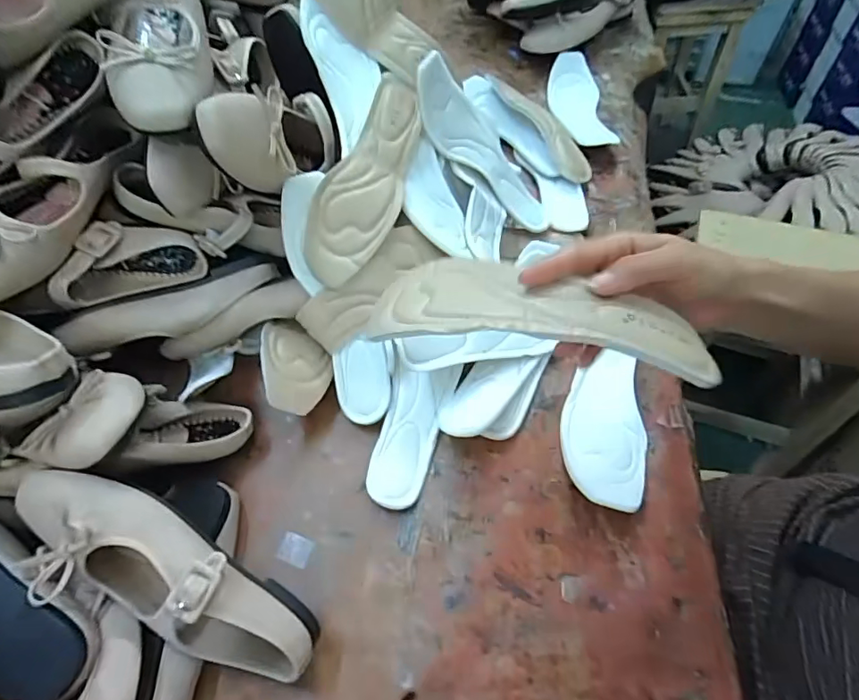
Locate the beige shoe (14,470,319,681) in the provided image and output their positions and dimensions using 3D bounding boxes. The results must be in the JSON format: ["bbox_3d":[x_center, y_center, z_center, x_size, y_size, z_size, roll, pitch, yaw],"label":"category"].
[{"bbox_3d":[-0.193,0.163,0.367,0.236,0.075,0.080,31,63,0],"label":"beige shoe"}]

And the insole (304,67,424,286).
[{"bbox_3d":[-0.061,-0.172,0.499,0.067,0.024,0.225,22,77,-11],"label":"insole"}]

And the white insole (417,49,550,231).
[{"bbox_3d":[0.060,-0.217,0.564,0.042,0.223,0.072,-13,45,47],"label":"white insole"}]

